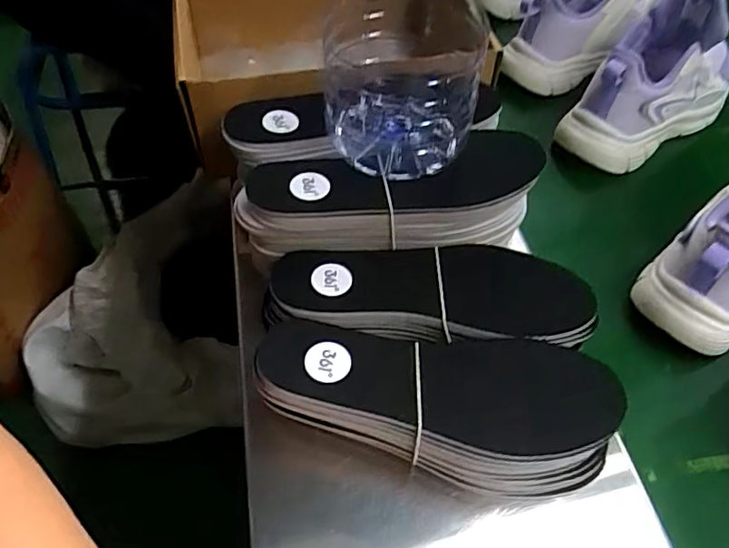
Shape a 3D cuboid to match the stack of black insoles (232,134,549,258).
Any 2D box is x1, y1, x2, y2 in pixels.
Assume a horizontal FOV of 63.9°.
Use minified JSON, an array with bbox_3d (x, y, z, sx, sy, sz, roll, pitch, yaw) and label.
[{"bbox_3d":[0.019,-0.054,0.413,0.219,0.045,0.070,-9,52,-7],"label":"stack of black insoles"}]

